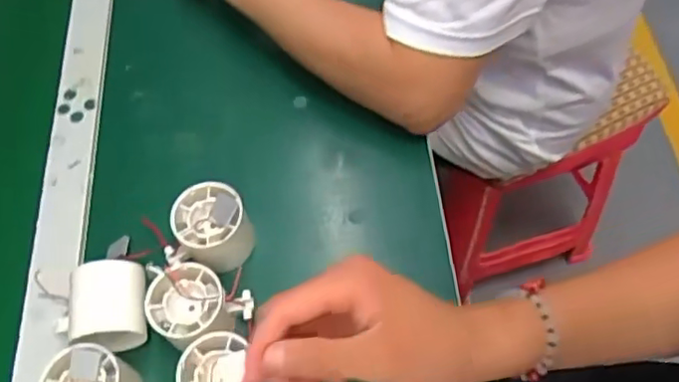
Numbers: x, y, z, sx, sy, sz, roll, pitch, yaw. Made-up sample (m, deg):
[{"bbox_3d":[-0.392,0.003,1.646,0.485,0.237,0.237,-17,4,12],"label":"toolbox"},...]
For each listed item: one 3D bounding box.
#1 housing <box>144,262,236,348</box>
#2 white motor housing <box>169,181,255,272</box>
[{"bbox_3d":[-0.107,0.086,0.458,0.055,0.045,0.052,-2,60,3],"label":"housing"},{"bbox_3d":[-0.098,0.031,0.493,0.056,0.056,0.055,-26,62,-10],"label":"white motor housing"}]

